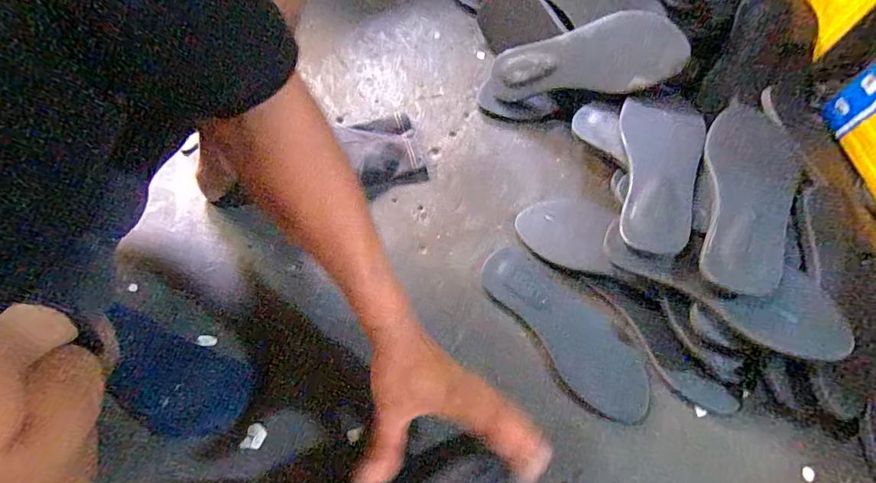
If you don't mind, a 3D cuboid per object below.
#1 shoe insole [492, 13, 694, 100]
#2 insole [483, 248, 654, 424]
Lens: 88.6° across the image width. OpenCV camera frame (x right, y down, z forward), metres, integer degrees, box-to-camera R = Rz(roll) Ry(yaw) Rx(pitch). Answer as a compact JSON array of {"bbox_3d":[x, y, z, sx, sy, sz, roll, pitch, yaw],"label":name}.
[{"bbox_3d":[0.191,-0.240,0.597,0.241,0.010,0.089,0,107,30],"label":"shoe insole"},{"bbox_3d":[0.154,0.110,0.551,0.083,0.018,0.248,-42,74,-15],"label":"insole"}]

